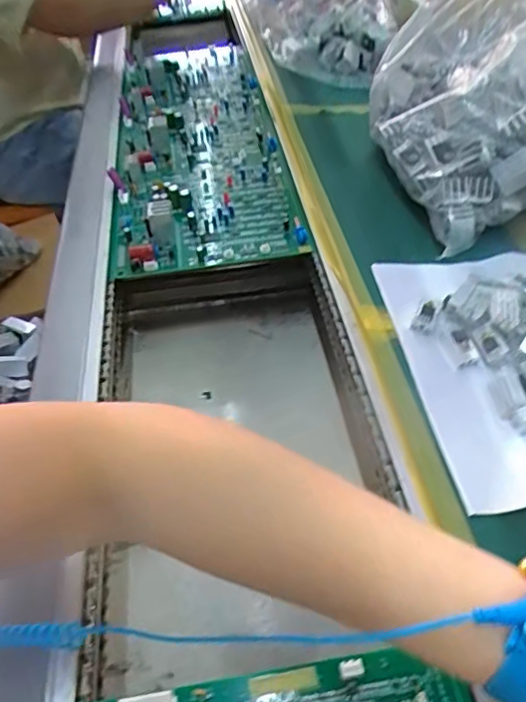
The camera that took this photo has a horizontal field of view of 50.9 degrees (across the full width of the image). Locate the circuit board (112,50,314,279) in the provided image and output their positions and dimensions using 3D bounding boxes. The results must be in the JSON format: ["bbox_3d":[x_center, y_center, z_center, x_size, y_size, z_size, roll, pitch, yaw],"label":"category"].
[{"bbox_3d":[-0.088,-0.282,0.682,0.185,0.037,0.516,-9,44,-2],"label":"circuit board"}]

